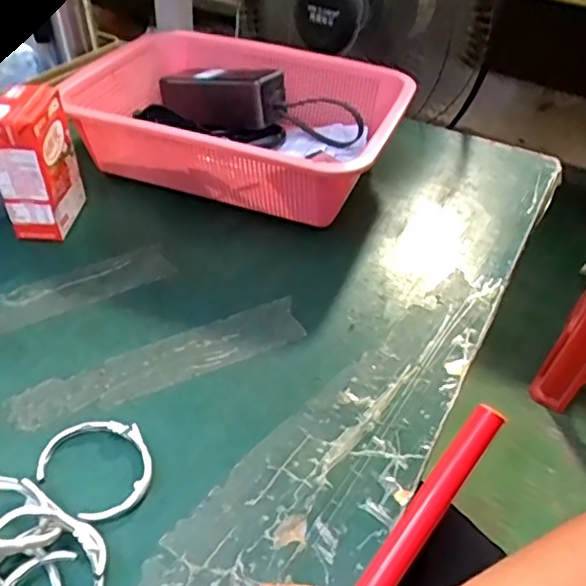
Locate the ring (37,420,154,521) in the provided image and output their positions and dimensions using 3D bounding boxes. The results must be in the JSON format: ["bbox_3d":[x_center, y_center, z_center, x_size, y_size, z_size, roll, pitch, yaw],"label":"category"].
[{"bbox_3d":[-0.113,0.100,0.340,0.063,0.009,0.062,2,41,-2],"label":"ring"}]

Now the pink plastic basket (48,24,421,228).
[{"bbox_3d":[-0.047,-0.166,0.592,0.302,0.090,0.221,17,43,15],"label":"pink plastic basket"}]

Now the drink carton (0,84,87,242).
[{"bbox_3d":[-0.212,-0.104,0.490,0.044,0.118,0.074,6,41,3],"label":"drink carton"}]

